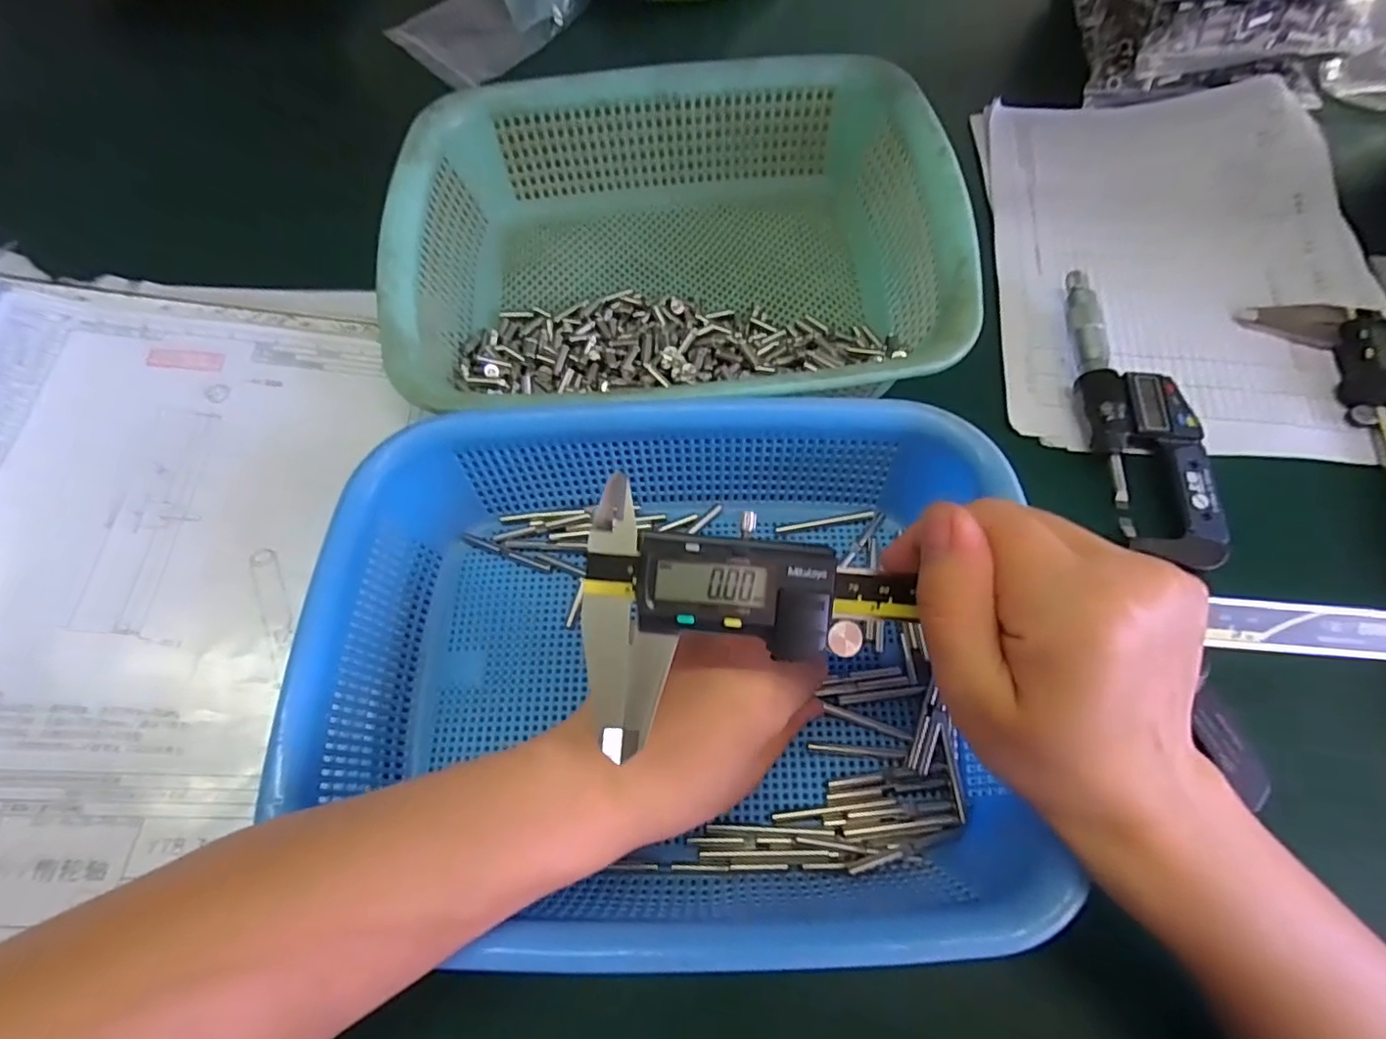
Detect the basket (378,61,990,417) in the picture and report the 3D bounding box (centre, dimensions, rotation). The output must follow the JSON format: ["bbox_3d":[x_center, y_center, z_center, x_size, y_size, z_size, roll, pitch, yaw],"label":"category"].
[{"bbox_3d":[-0.011,-0.150,0.349,0.299,0.077,0.220,-3,65,0],"label":"basket"}]

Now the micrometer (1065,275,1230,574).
[{"bbox_3d":[0.247,-0.062,0.339,0.052,0.019,0.180,-3,65,0],"label":"micrometer"}]

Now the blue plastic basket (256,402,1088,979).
[{"bbox_3d":[-0.011,0.057,0.263,0.279,0.073,0.209,-1,65,1],"label":"blue plastic basket"}]

